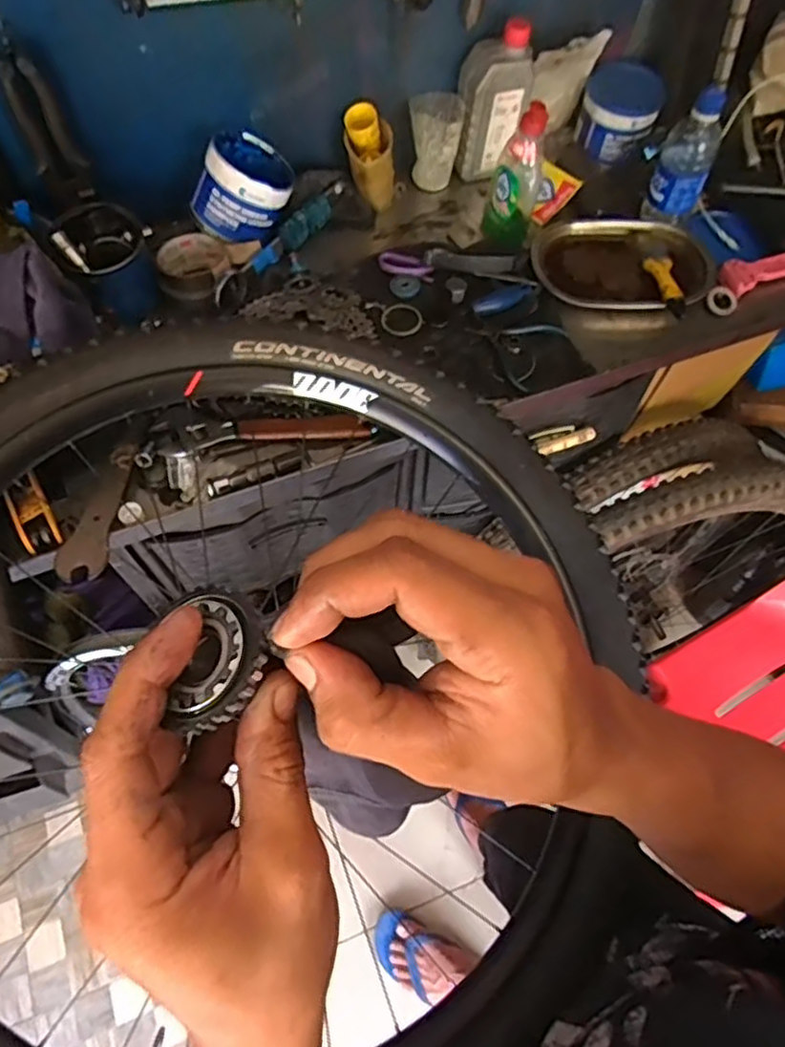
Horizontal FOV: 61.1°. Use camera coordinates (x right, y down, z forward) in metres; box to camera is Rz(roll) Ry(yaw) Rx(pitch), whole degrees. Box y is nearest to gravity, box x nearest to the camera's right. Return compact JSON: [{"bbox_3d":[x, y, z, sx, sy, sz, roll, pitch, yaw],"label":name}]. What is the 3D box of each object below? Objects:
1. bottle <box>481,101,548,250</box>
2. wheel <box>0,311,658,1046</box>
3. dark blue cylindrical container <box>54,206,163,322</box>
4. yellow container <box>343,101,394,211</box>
[{"bbox_3d":[0.152,-0.426,0.821,0.061,0.163,0.049,13,64,5],"label":"bottle"},{"bbox_3d":[-0.127,0.159,0.603,0.698,0.101,0.698,2,76,-9],"label":"wheel"},{"bbox_3d":[-0.326,-0.299,0.765,0.088,0.094,0.111,-23,66,-13],"label":"dark blue cylindrical container"},{"bbox_3d":[-0.023,-0.460,0.840,0.060,0.124,0.045,-31,41,-18],"label":"yellow container"}]

